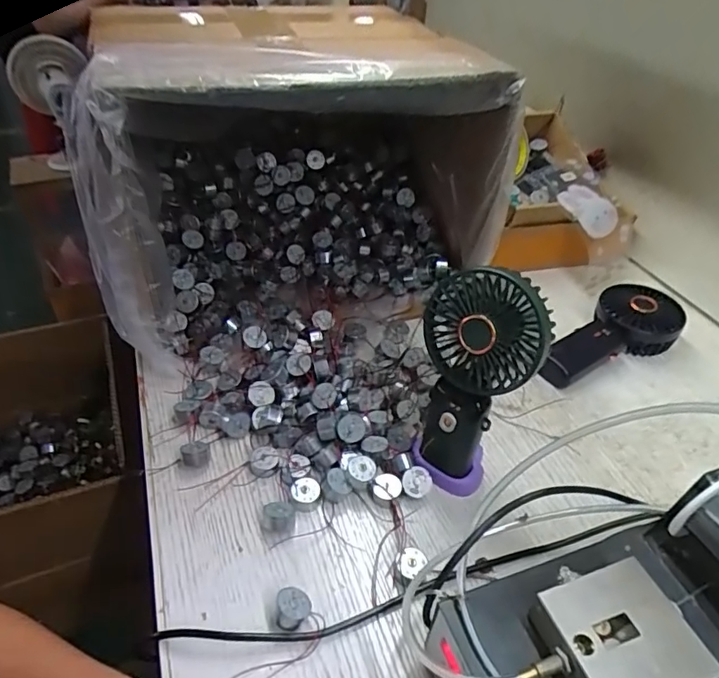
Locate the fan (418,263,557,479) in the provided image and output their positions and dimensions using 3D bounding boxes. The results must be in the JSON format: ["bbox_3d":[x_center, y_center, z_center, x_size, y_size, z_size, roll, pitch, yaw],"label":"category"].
[{"bbox_3d":[0.085,0.034,0.409,0.084,0.177,0.062,11,41,11],"label":"fan"}]

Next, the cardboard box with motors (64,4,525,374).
[{"bbox_3d":[-0.069,-0.163,0.532,0.373,0.251,0.209,-13,43,-20],"label":"cardboard box with motors"}]

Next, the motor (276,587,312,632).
[{"bbox_3d":[-0.043,0.177,0.350,0.022,0.017,0.023,3,40,-2],"label":"motor"}]

